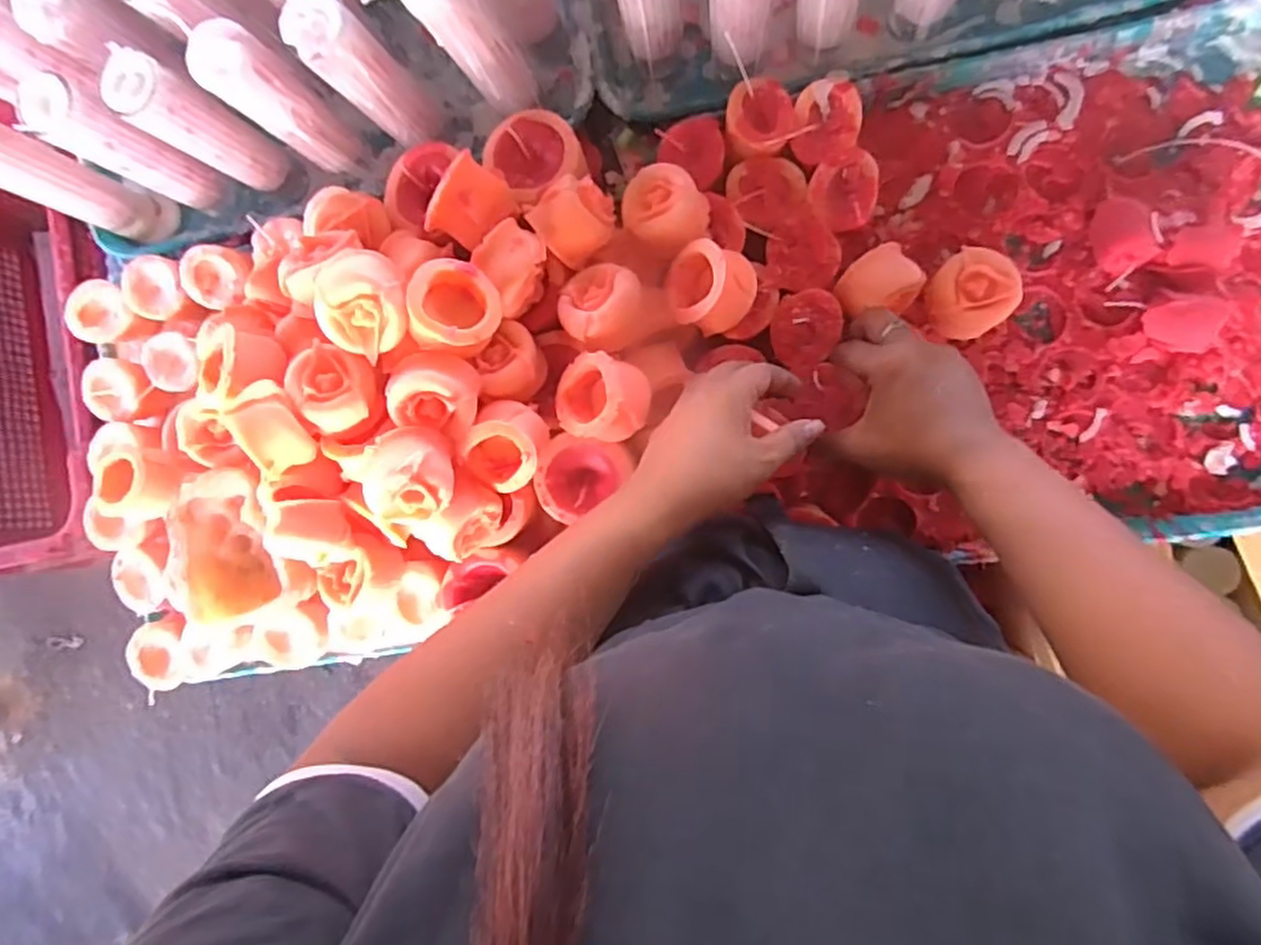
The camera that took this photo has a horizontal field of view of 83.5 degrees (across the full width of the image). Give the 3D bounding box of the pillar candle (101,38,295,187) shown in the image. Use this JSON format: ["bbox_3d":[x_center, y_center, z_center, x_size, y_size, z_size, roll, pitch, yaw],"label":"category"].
[{"bbox_3d":[-0.292,-0.239,0.494,0.050,0.124,0.047,35,96,6],"label":"pillar candle"}]

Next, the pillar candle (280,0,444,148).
[{"bbox_3d":[-0.171,-0.265,0.479,0.040,0.161,0.041,0,91,8],"label":"pillar candle"}]

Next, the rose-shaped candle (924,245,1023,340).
[{"bbox_3d":[0.235,-0.123,0.491,0.056,0.034,0.056,0,91,8],"label":"rose-shaped candle"}]

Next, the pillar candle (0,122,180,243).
[{"bbox_3d":[-0.431,-0.220,0.533,0.043,0.177,0.042,20,94,7],"label":"pillar candle"}]

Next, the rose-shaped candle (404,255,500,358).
[{"bbox_3d":[-0.113,-0.102,0.449,0.057,0.049,0.056,39,70,-7],"label":"rose-shaped candle"}]

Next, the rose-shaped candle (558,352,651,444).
[{"bbox_3d":[-0.016,-0.048,0.461,0.058,0.034,0.053,19,100,41],"label":"rose-shaped candle"}]

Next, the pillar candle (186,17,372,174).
[{"bbox_3d":[-0.233,-0.248,0.482,0.031,0.149,0.040,41,96,5],"label":"pillar candle"}]

